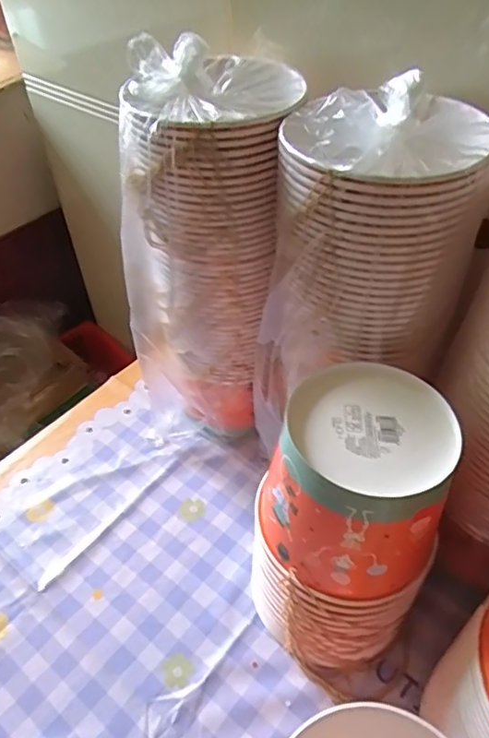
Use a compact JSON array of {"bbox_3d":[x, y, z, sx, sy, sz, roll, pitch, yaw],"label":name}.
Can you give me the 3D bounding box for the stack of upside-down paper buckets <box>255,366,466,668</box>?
[{"bbox_3d":[0.094,0.151,0.511,0.149,0.280,0.162,16,48,18],"label":"stack of upside-down paper buckets"}]

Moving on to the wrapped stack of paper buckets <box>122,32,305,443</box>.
[{"bbox_3d":[-0.038,-0.107,0.652,0.174,0.458,0.172,5,45,7],"label":"wrapped stack of paper buckets"}]

